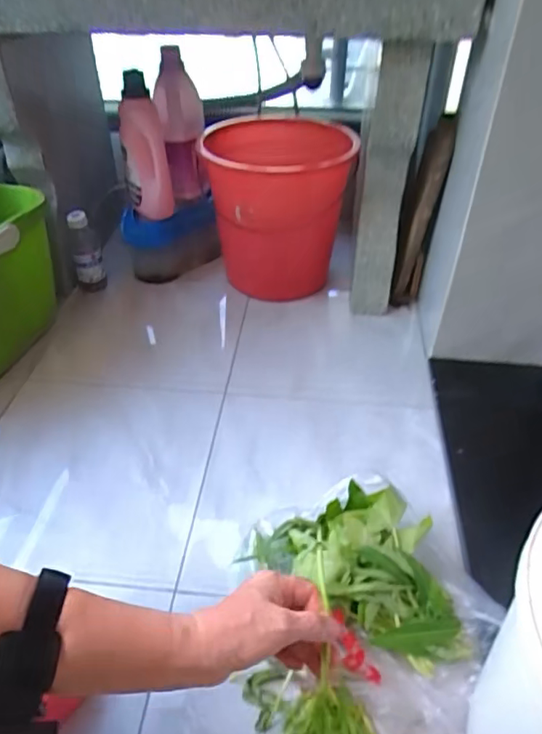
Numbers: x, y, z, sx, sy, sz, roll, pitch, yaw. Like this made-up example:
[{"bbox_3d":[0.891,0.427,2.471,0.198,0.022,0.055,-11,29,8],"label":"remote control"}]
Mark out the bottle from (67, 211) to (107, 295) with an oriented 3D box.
[{"bbox_3d":[-0.438,-0.273,1.278,0.066,0.209,0.070,-16,42,-16],"label":"bottle"}]

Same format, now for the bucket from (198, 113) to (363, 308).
[{"bbox_3d":[0.014,-0.381,1.274,0.299,0.340,0.362,-3,40,-1],"label":"bucket"}]

